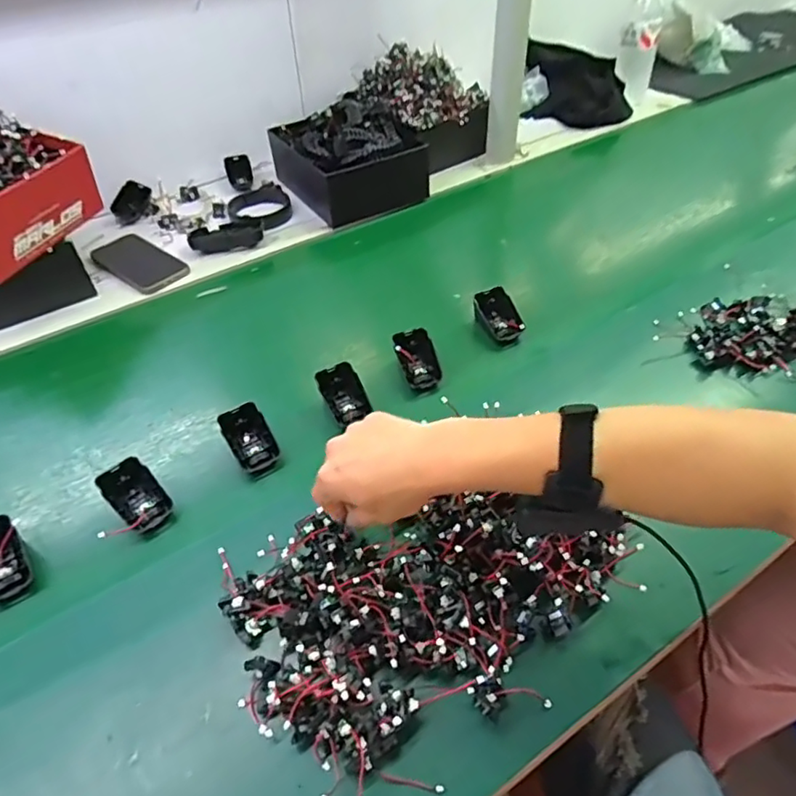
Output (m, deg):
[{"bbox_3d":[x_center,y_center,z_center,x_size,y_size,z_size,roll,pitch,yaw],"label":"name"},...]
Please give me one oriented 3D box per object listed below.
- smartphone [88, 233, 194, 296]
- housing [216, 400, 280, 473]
[{"bbox_3d":[-0.378,-0.198,0.844,0.178,0.012,0.081,32,55,29],"label":"smartphone"},{"bbox_3d":[-0.150,0.041,0.589,0.045,0.040,0.060,-26,51,-20],"label":"housing"}]

